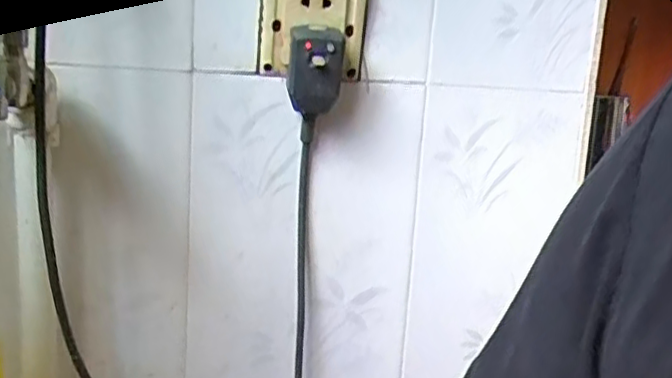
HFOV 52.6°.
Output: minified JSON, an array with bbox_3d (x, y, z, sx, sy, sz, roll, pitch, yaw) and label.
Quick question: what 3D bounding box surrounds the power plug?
[{"bbox_3d":[-0.018,-0.084,0.536,0.042,0.087,0.044,4,12,-1],"label":"power plug"}]

